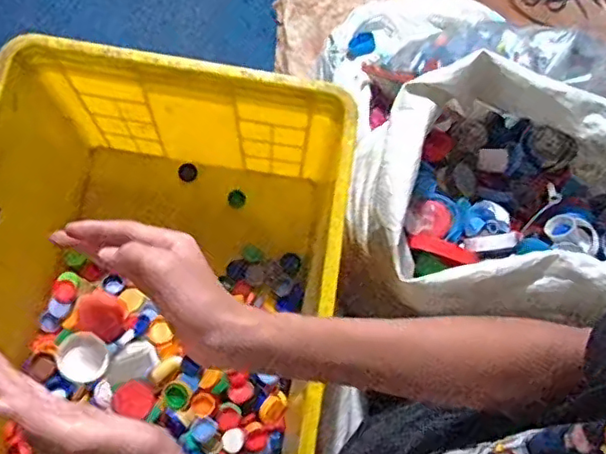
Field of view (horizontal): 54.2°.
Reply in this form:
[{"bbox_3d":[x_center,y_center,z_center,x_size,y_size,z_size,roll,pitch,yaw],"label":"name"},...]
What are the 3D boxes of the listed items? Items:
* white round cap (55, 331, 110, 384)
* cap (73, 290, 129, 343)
[{"bbox_3d":[-0.189,0.113,0.509,0.041,0.019,0.041,10,72,-32],"label":"white round cap"},{"bbox_3d":[-0.187,0.083,0.547,0.048,0.025,0.039,34,56,-17],"label":"cap"}]

